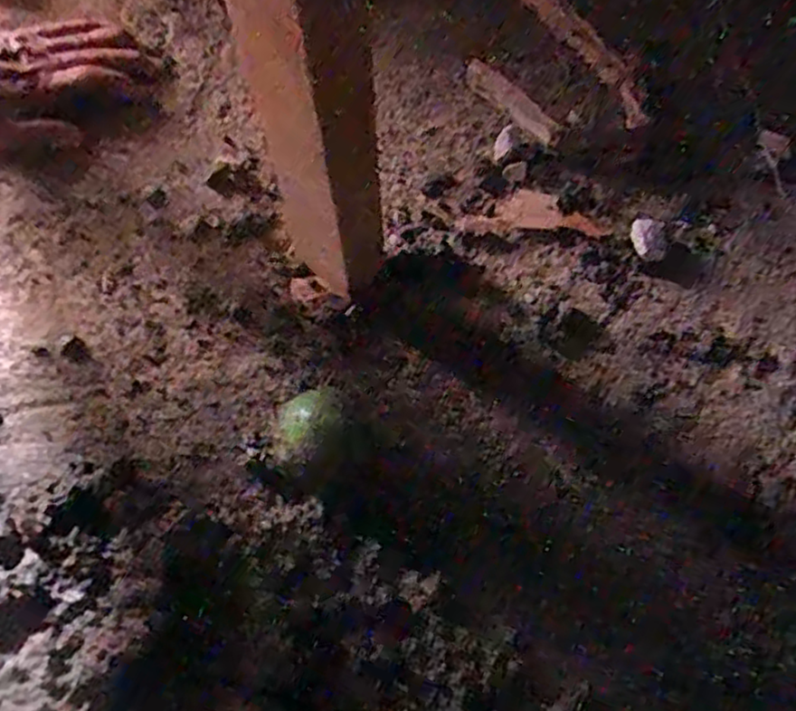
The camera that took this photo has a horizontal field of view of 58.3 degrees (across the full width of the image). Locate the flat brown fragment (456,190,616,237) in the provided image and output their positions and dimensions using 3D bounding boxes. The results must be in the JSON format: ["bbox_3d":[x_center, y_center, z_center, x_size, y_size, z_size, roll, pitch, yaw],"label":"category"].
[{"bbox_3d":[0.101,-0.107,0.536,0.106,0.011,0.034,6,68,2],"label":"flat brown fragment"}]

